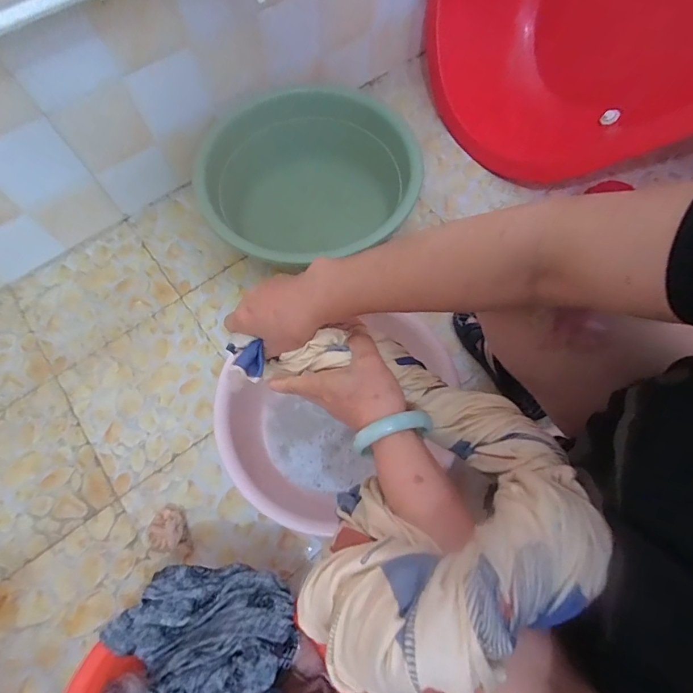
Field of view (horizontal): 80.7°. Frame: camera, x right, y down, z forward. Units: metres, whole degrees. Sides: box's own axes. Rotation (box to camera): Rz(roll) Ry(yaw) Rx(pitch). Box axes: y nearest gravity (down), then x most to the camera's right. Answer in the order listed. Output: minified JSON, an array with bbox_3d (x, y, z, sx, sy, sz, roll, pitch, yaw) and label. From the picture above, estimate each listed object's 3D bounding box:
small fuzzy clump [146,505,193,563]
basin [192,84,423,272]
[{"bbox_3d":[-0.308,0.329,0.725,0.087,0.046,0.075,13,71,5],"label":"small fuzzy clump"},{"bbox_3d":[-0.073,-0.335,0.897,0.437,0.191,0.422,0,70,0],"label":"basin"}]

